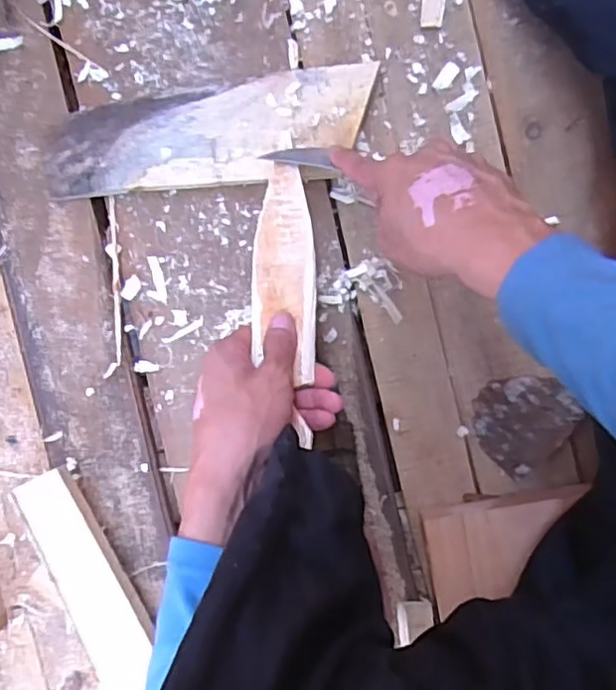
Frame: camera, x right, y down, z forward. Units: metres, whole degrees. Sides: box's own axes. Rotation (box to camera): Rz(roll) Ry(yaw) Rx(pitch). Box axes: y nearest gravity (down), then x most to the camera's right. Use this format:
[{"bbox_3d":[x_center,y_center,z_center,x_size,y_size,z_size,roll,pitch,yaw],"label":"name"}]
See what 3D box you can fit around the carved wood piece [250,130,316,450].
[{"bbox_3d":[-0.019,-0.051,0.477,0.047,0.007,0.249,-4,72,3],"label":"carved wood piece"}]

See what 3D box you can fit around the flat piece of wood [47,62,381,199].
[{"bbox_3d":[-0.082,-0.176,0.532,0.269,0.026,0.086,-6,92,3],"label":"flat piece of wood"}]

